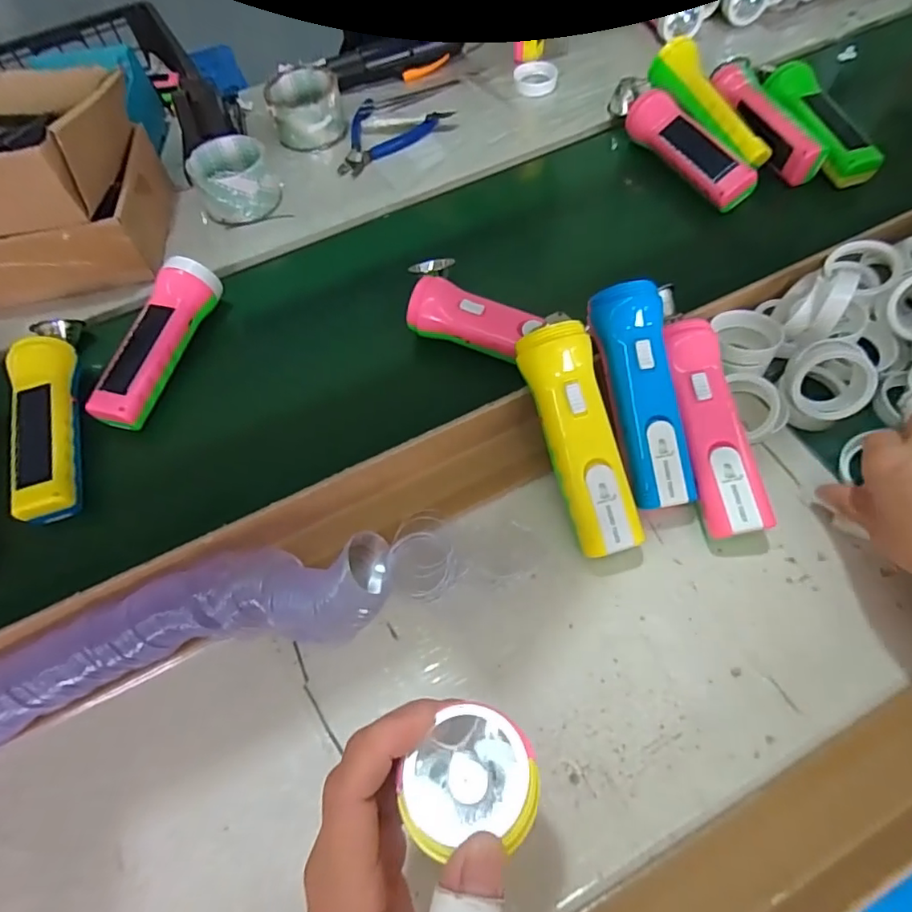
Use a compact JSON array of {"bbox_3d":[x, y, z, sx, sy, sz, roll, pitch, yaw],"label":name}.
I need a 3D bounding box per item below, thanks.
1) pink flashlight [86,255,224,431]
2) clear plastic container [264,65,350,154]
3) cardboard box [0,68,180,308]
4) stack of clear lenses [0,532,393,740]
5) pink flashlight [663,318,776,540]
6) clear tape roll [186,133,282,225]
[{"bbox_3d":[-0.264,-0.099,0.488,0.043,0.048,0.164,10,61,9],"label":"pink flashlight"},{"bbox_3d":[-0.180,-0.418,0.654,0.084,0.040,0.094,-20,64,-8],"label":"clear plastic container"},{"bbox_3d":[-0.425,-0.272,0.533,0.233,0.128,0.215,-5,62,0],"label":"cardboard box"},{"bbox_3d":[-0.200,0.122,0.346,0.329,0.044,0.071,-19,63,-7],"label":"stack of clear lenses"},{"bbox_3d":[0.181,-0.021,0.397,0.044,0.040,0.156,-14,72,11],"label":"pink flashlight"},{"bbox_3d":[-0.237,-0.298,0.592,0.084,0.046,0.088,-24,63,-9],"label":"clear tape roll"}]

